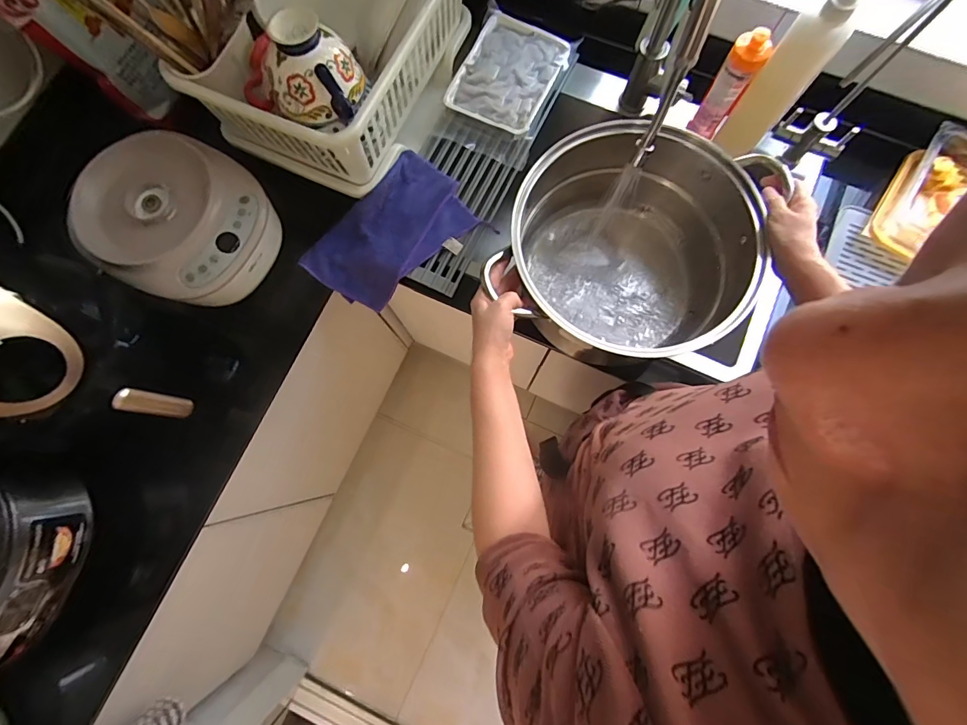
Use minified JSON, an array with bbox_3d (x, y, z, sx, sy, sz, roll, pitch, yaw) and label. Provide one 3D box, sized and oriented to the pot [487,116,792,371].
[{"bbox_3d":[0.199,-0.148,0.618,0.309,0.171,0.309,0,79,1],"label":"pot"}]

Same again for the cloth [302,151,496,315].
[{"bbox_3d":[-0.146,-0.207,0.732,0.169,0.073,0.273,42,83,8],"label":"cloth"}]

